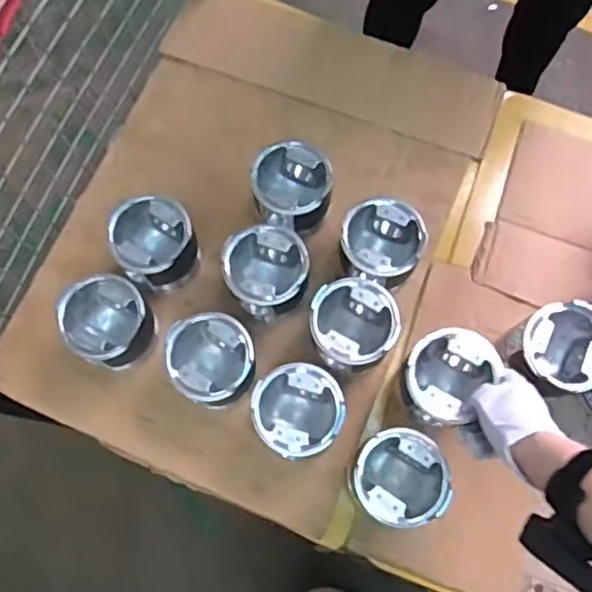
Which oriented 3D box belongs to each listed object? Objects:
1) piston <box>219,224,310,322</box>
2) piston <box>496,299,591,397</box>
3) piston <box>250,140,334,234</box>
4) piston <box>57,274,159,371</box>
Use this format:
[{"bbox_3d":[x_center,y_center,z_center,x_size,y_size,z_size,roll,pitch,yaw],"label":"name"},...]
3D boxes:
[{"bbox_3d":[-0.036,-0.027,0.764,0.096,0.089,0.098,0,73,-1],"label":"piston"},{"bbox_3d":[0.298,0.067,0.737,0.104,0.097,0.099,0,73,-1],"label":"piston"},{"bbox_3d":[-0.005,-0.125,0.800,0.102,0.098,0.103,-2,73,-2],"label":"piston"},{"bbox_3d":[-0.222,0.032,0.754,0.097,0.116,0.092,0,73,-1],"label":"piston"}]

